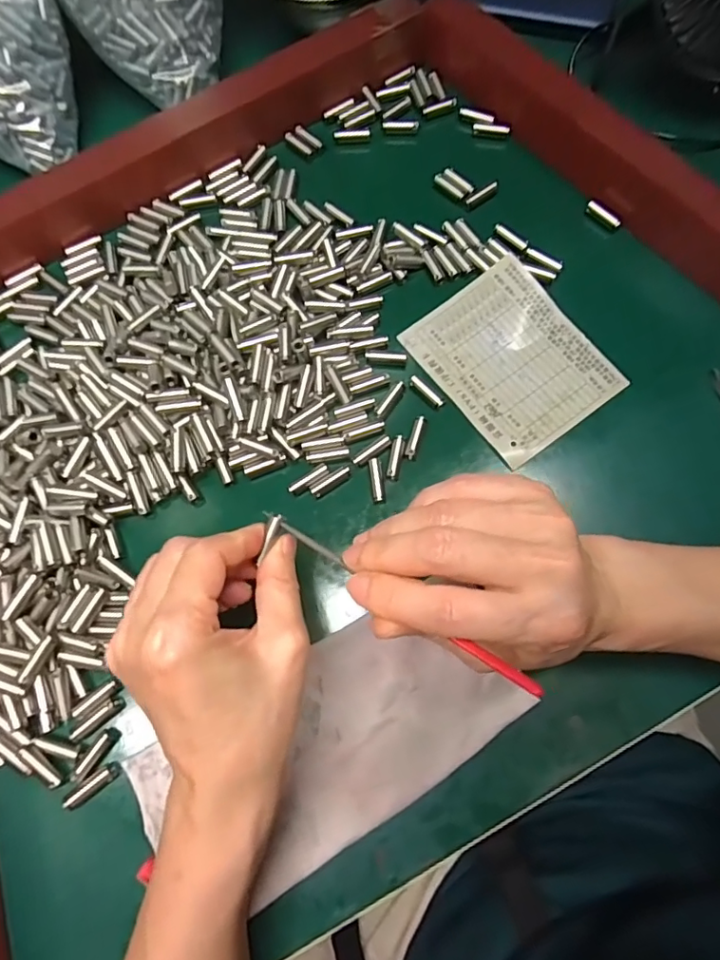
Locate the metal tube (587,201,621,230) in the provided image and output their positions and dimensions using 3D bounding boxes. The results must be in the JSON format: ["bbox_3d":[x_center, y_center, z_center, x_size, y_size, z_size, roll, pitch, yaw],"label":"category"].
[{"bbox_3d":[0.159,-0.173,0.347,0.005,0.007,0.026,-38,75,-10],"label":"metal tube"}]

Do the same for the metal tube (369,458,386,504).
[{"bbox_3d":[0.010,0.000,0.299,0.007,0.004,0.026,-7,72,-1],"label":"metal tube"}]

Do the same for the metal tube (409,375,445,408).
[{"bbox_3d":[0.039,-0.052,0.314,0.006,0.004,0.024,-43,76,-11],"label":"metal tube"}]

